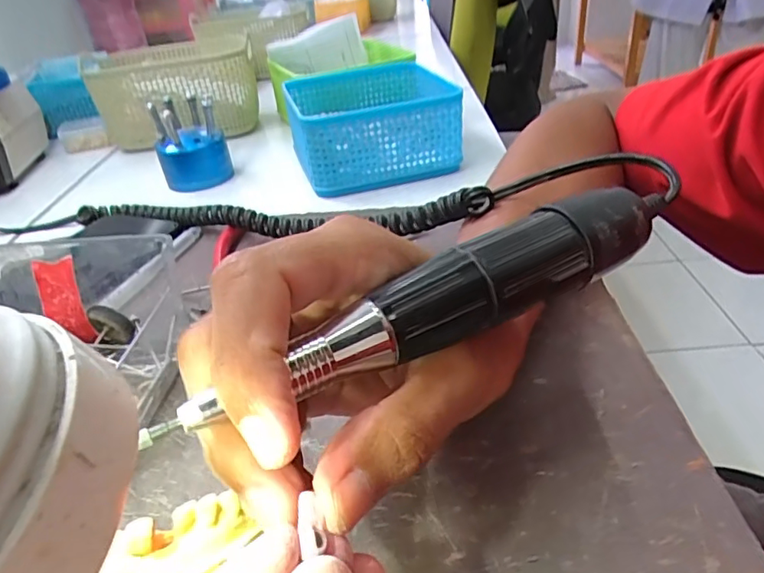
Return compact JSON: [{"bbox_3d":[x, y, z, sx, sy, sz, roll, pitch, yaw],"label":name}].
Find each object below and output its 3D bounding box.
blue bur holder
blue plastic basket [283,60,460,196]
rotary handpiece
[{"bbox_3d":[-0.167,-0.126,0.476,0.057,0.066,0.057,-16,35,-13],"label":"blue bur holder"},{"bbox_3d":[-0.005,-0.143,0.477,0.139,0.063,0.134,-13,35,-9],"label":"blue plastic basket"},{"bbox_3d":[0.018,0.004,0.151,0.157,0.019,0.019,-23,37,-22],"label":"rotary handpiece"}]

